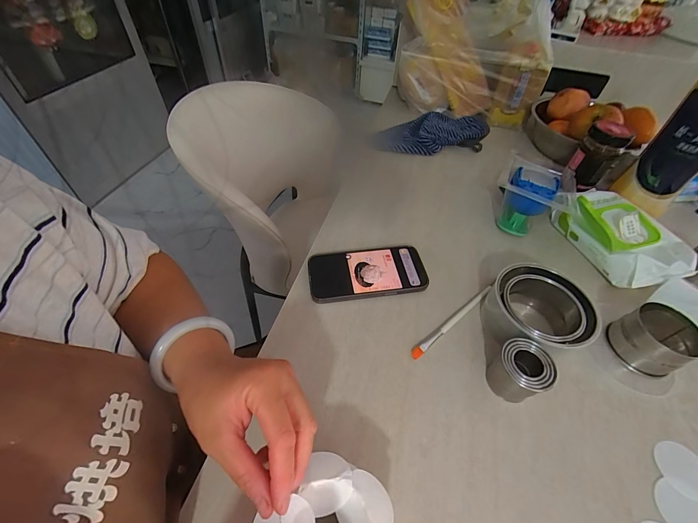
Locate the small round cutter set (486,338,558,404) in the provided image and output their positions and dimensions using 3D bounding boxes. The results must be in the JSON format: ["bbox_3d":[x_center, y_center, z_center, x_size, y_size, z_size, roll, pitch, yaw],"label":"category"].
[{"bbox_3d":[0.184,0.119,0.339,0.046,0.054,0.052,-36,61,-29],"label":"small round cutter set"}]

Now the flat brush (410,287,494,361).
[{"bbox_3d":[0.135,0.074,0.402,0.156,0.006,0.011,-31,59,-26],"label":"flat brush"}]

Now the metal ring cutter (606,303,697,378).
[{"bbox_3d":[0.370,0.092,0.377,0.067,0.053,0.070,2,50,-3],"label":"metal ring cutter"}]

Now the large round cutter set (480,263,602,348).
[{"bbox_3d":[0.223,0.062,0.382,0.104,0.063,0.108,2,50,-3],"label":"large round cutter set"}]

